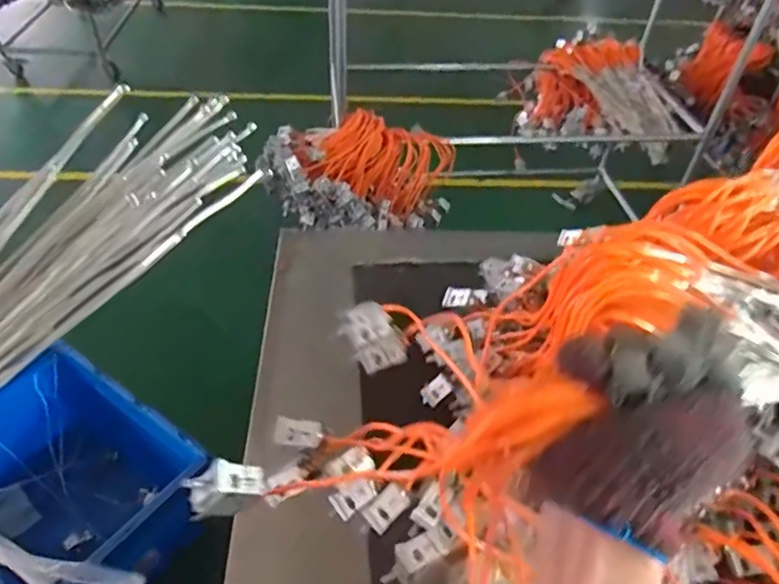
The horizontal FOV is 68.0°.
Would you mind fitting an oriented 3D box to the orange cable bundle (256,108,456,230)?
[{"bbox_3d":[-0.099,-0.319,1.610,0.479,0.260,0.336,16,45,12],"label":"orange cable bundle"}]

